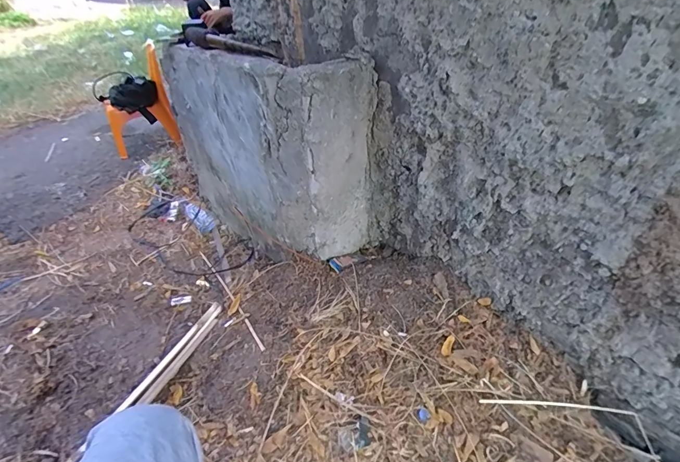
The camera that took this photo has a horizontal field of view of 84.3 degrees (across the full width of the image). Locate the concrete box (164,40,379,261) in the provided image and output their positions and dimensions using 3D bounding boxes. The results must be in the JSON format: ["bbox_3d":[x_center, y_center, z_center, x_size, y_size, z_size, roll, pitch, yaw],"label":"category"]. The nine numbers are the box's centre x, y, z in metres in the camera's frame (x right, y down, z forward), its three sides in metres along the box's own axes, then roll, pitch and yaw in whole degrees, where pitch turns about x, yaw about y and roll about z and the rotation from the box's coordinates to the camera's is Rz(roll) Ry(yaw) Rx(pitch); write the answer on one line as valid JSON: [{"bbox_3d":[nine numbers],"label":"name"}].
[{"bbox_3d":[-0.256,-0.279,1.188,0.264,0.531,0.725,-31,45,-34],"label":"concrete box"}]

